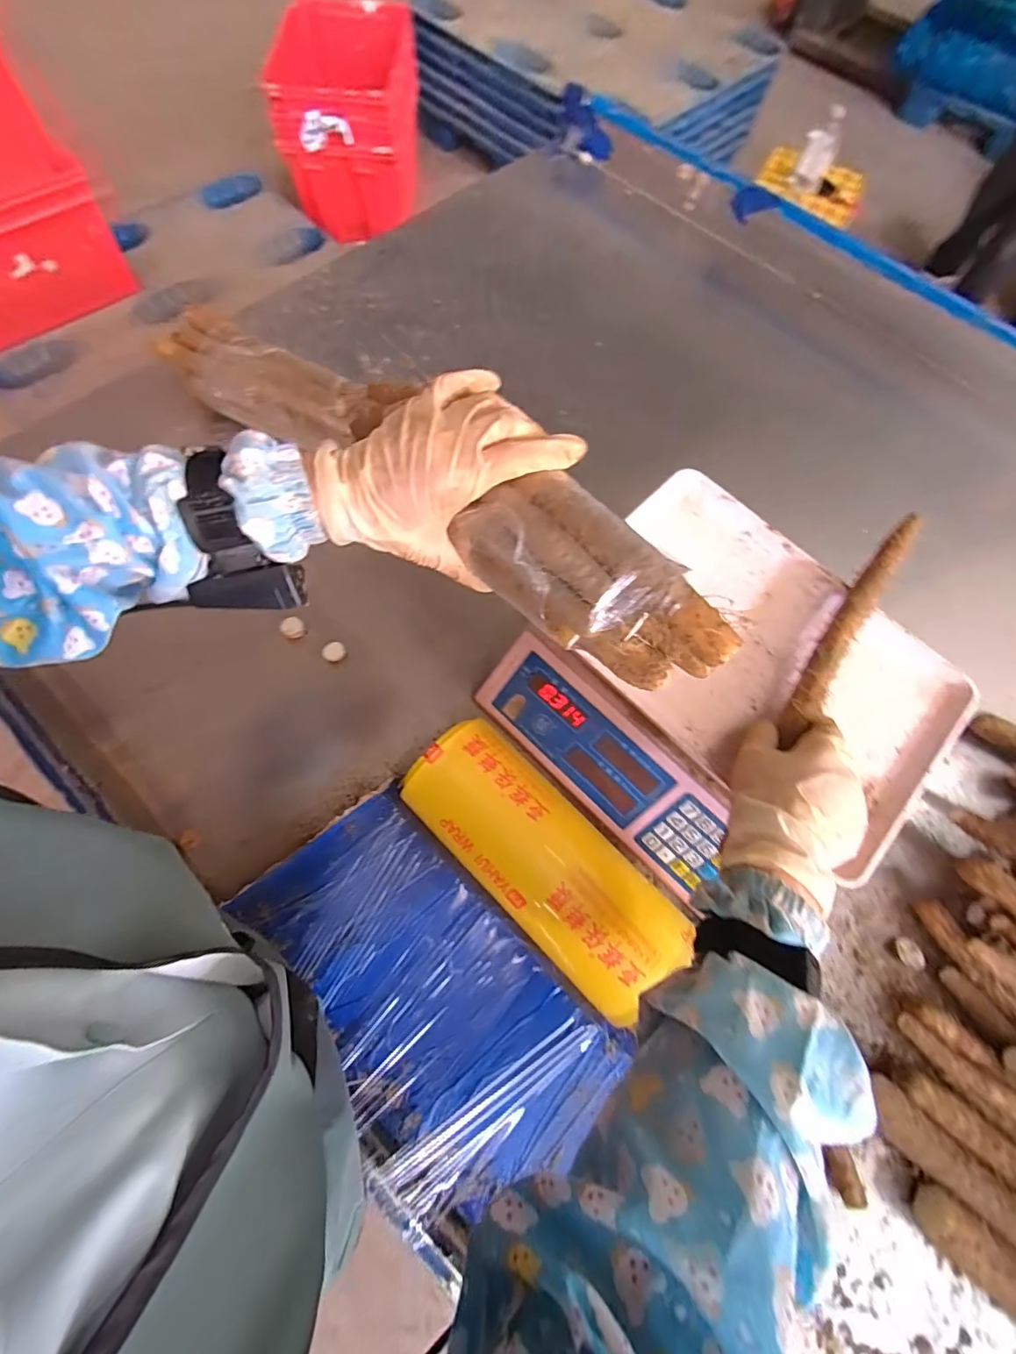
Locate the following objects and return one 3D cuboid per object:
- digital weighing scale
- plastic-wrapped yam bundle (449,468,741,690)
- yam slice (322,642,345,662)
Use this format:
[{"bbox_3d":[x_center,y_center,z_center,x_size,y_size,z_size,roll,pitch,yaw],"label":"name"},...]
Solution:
[{"bbox_3d":[0.196,0.014,0.471,0.338,0.098,0.307,43,74,12],"label":"digital weighing scale"},{"bbox_3d":[0.052,-0.061,0.314,0.177,0.066,0.067,37,73,11],"label":"plastic-wrapped yam bundle"},{"bbox_3d":[-0.186,-0.027,0.533,0.022,0.006,0.021,0,91,-13],"label":"yam slice"}]

